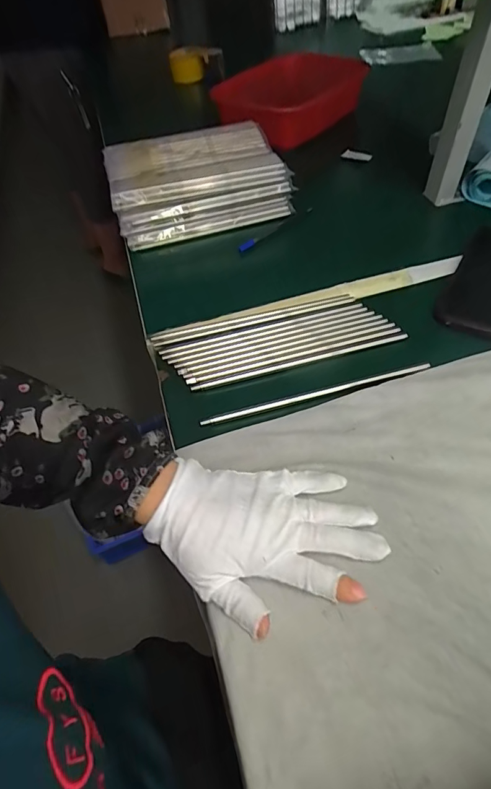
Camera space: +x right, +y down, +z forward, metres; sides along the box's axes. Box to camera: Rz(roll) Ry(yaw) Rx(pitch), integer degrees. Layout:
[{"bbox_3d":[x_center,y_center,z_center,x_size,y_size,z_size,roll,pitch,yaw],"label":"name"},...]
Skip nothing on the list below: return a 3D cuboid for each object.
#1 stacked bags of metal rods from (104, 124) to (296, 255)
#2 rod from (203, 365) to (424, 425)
[{"bbox_3d":[-0.076,-0.316,0.619,0.234,0.064,0.183,-16,53,-8],"label":"stacked bags of metal rods"},{"bbox_3d":[0.069,-0.001,0.399,0.223,0.004,0.008,-13,53,-6],"label":"rod"}]

